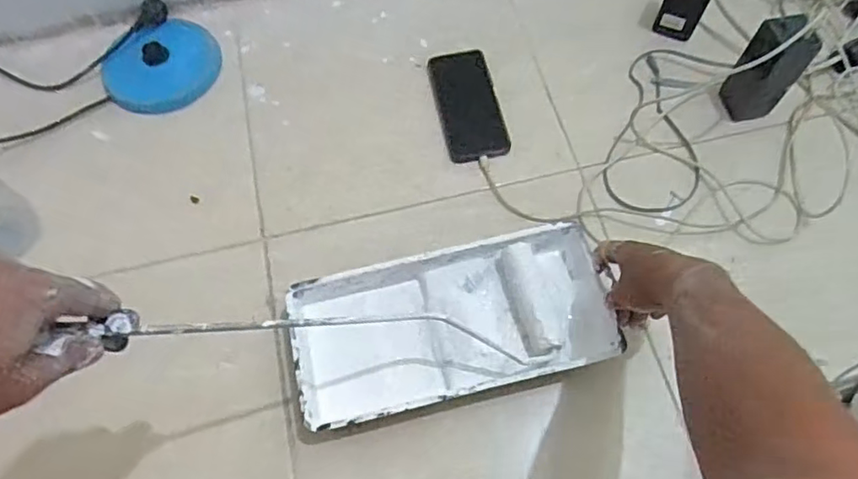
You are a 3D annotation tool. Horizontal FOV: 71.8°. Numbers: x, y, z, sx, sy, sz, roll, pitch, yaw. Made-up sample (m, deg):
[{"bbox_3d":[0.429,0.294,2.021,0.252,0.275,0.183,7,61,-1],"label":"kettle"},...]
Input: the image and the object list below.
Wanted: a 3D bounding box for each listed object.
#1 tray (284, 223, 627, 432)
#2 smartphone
[{"bbox_3d":[0.026,0.089,0.627,0.325,0.053,0.155,-14,66,-2],"label":"tray"},{"bbox_3d":[0.052,-0.182,0.795,0.079,0.010,0.170,-11,66,-3],"label":"smartphone"}]

